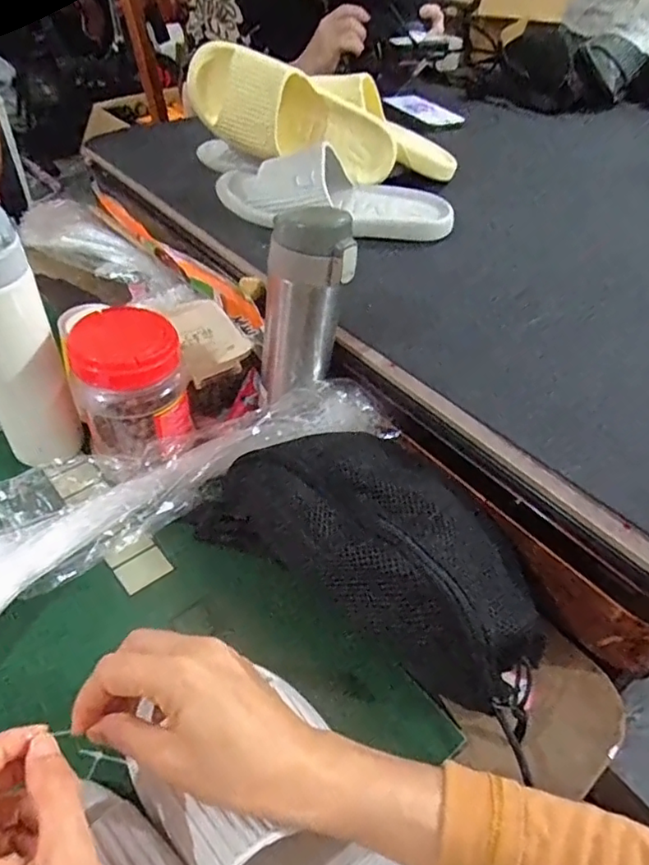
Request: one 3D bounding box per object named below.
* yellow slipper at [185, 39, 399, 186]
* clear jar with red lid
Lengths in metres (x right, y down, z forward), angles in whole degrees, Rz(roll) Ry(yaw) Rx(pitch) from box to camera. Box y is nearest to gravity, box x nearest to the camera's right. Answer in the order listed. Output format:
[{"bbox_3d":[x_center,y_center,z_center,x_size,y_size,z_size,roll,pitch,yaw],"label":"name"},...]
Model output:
[{"bbox_3d":[-0.039,-0.383,0.708,0.265,0.098,0.073,19,44,-7],"label":"yellow slipper"},{"bbox_3d":[-0.156,-0.033,0.490,0.081,0.115,0.076,1,44,-1],"label":"clear jar with red lid"}]

